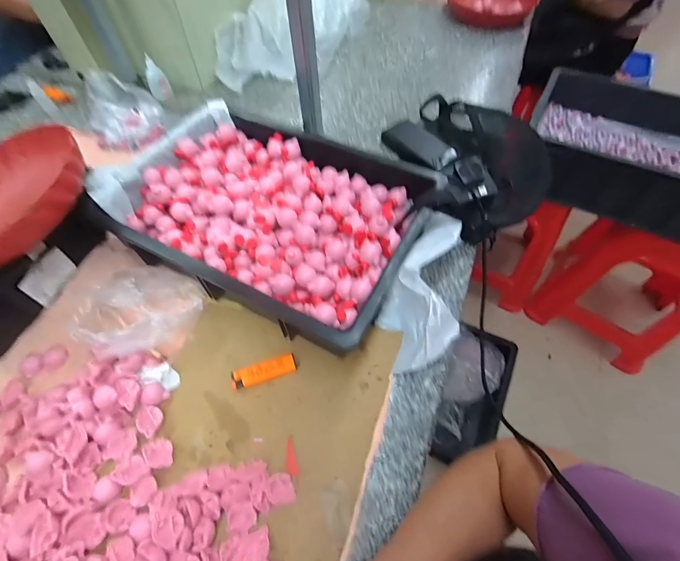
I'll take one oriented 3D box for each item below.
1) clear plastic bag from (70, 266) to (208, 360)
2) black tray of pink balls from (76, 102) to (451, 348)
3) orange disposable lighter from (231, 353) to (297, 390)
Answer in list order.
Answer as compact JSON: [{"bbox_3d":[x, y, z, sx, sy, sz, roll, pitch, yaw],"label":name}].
[{"bbox_3d":[-0.265,0.037,0.465,0.152,0.050,0.133,-32,63,-18],"label":"clear plastic bag"},{"bbox_3d":[-0.109,-0.113,0.530,0.447,0.084,0.328,22,61,14],"label":"black tray of pink balls"},{"bbox_3d":[-0.095,0.114,0.435,0.080,0.010,0.022,-17,59,-9],"label":"orange disposable lighter"}]

